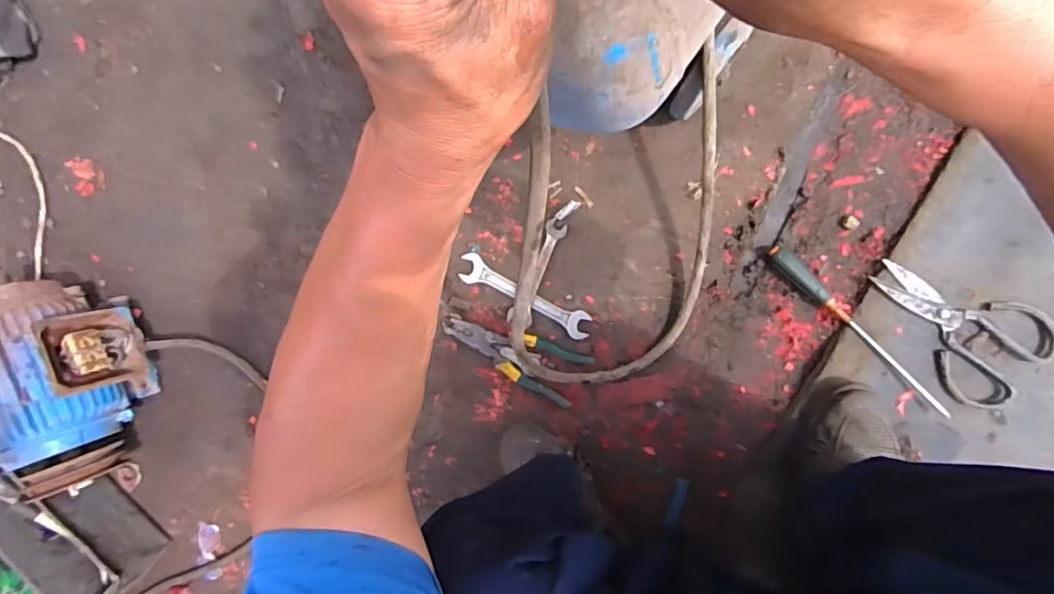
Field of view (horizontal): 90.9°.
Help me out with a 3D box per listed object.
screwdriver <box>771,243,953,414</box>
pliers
[{"bbox_3d":[0.394,0.041,0.613,0.024,0.024,0.270,-44,80,7],"label":"screwdriver"},{"bbox_3d":[-0.020,0.080,0.696,0.198,0.016,0.072,20,97,9],"label":"pliers"}]

